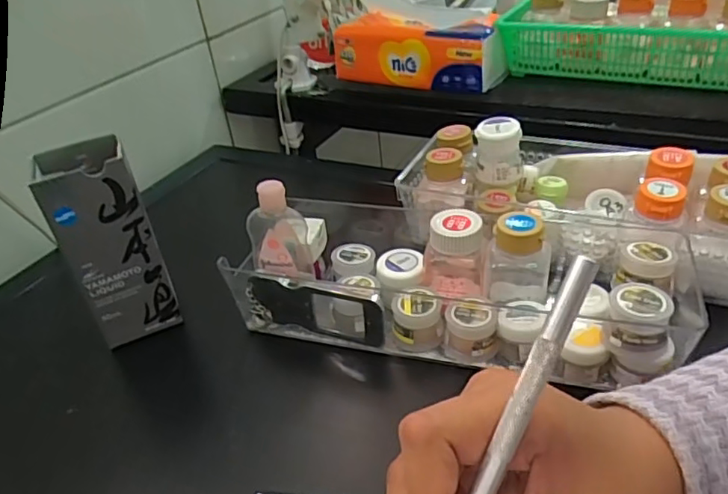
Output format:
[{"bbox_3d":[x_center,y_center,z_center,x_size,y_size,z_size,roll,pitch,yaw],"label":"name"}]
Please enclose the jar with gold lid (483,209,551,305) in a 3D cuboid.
[{"bbox_3d":[0.099,0.003,0.367,0.040,0.041,0.034,6,36,18],"label":"jar with gold lid"}]

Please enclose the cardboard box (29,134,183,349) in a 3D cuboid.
[{"bbox_3d":[-0.178,-0.001,0.405,0.055,0.139,0.056,-19,36,-18],"label":"cardboard box"}]

